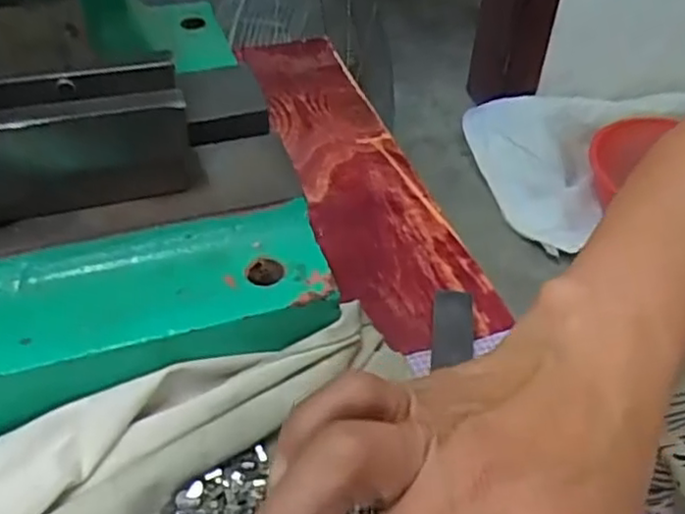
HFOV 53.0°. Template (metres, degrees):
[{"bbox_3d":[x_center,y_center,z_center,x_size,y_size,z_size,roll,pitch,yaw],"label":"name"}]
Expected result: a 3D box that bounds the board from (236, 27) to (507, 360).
[{"bbox_3d":[0.004,-0.054,0.403,0.070,0.009,0.268,-14,50,-14],"label":"board"}]

